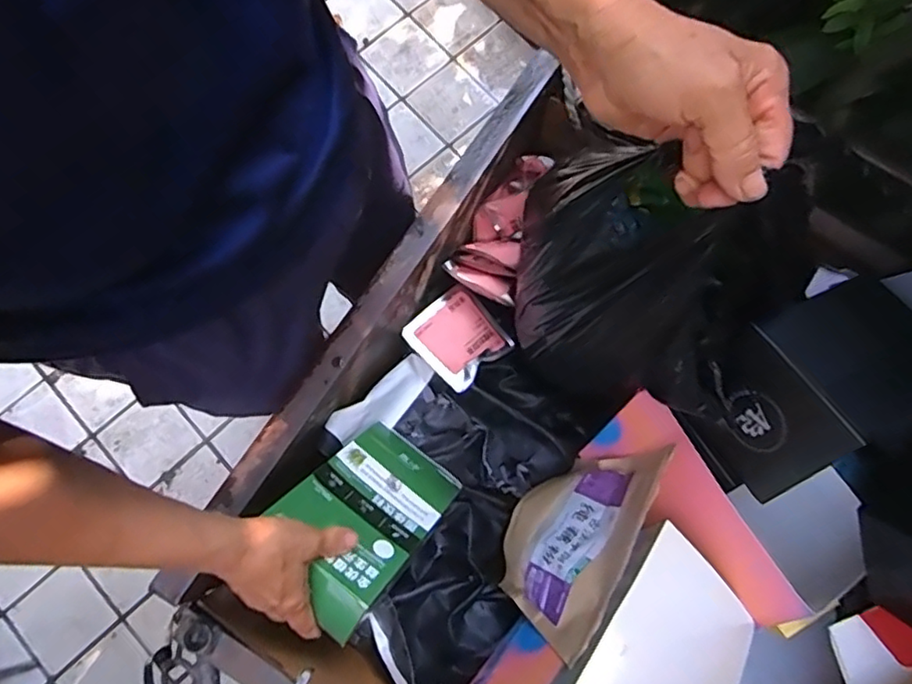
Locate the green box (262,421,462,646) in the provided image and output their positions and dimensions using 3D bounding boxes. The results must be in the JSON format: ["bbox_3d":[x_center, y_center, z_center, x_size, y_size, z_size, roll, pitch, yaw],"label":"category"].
[{"bbox_3d":[-0.089,0.171,0.608,0.123,0.214,0.049,36,119,9],"label":"green box"}]

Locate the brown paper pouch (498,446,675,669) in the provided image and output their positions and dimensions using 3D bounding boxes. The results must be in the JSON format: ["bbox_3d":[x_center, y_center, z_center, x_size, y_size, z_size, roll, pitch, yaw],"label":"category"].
[{"bbox_3d":[0.102,0.171,0.554,0.064,0.217,0.172,31,79,6],"label":"brown paper pouch"}]

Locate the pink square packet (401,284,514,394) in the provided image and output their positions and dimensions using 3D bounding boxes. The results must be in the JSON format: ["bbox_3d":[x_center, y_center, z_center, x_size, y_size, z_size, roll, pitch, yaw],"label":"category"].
[{"bbox_3d":[0.002,-0.006,0.731,0.098,0.029,0.103,-44,82,-9],"label":"pink square packet"}]

